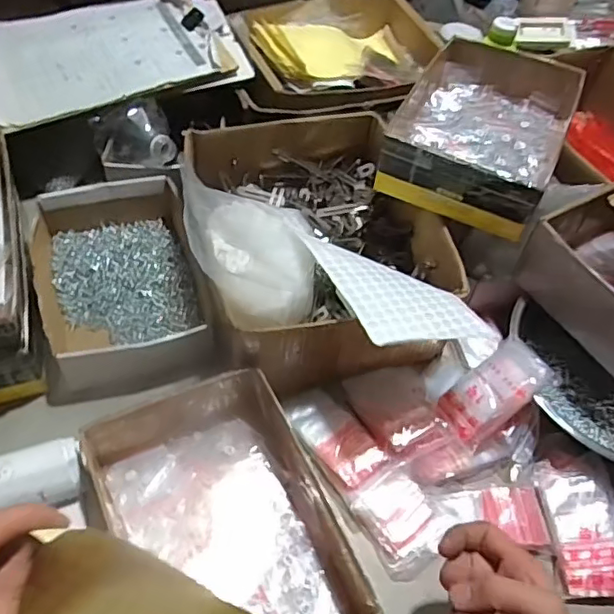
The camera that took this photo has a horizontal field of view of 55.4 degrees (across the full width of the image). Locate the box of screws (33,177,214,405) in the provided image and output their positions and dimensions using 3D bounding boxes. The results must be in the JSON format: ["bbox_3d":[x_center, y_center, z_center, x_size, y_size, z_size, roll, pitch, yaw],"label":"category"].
[{"bbox_3d":[-0.216,-0.030,0.674,0.175,0.070,0.259,-13,55,-15],"label":"box of screws"}]

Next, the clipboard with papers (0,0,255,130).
[{"bbox_3d":[-0.263,-0.341,0.785,0.349,0.036,0.228,-22,58,-20],"label":"clipboard with papers"}]

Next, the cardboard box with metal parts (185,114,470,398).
[{"bbox_3d":[0.006,-0.079,0.675,0.266,0.099,0.319,-11,55,-13],"label":"cardboard box with metal parts"}]

